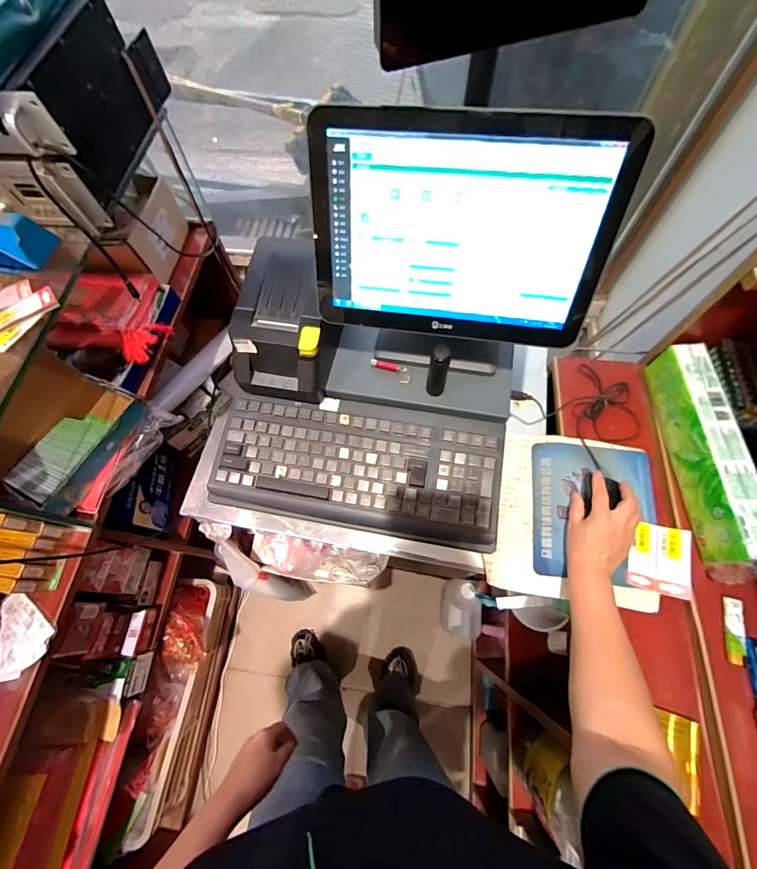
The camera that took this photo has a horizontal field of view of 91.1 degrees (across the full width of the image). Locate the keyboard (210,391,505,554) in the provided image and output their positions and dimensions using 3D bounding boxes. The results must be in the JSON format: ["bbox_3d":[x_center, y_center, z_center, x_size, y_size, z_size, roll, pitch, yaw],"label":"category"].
[{"bbox_3d":[-0.032,0.044,0.518,0.394,0.048,0.173,8,68,6],"label":"keyboard"}]

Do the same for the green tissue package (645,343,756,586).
[{"bbox_3d":[0.486,0.031,0.553,0.062,0.087,0.343,0,67,2],"label":"green tissue package"}]

